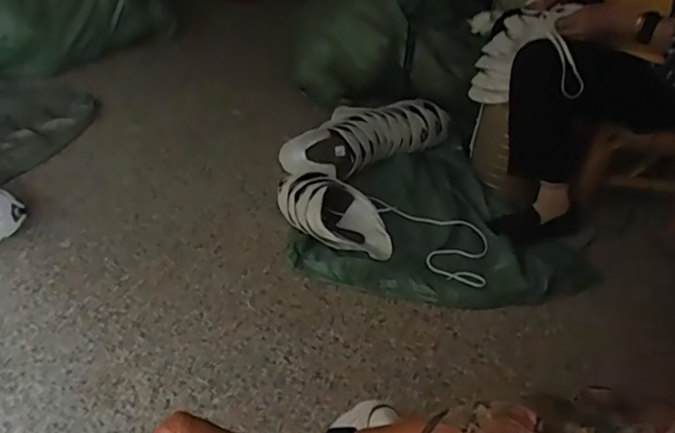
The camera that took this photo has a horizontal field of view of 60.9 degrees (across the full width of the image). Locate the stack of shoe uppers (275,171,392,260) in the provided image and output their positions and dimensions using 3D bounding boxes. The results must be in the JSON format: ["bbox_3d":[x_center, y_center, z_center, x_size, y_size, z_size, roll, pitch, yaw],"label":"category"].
[{"bbox_3d":[-0.010,-0.009,1.347,0.304,0.106,0.143,17,39,17],"label":"stack of shoe uppers"}]

